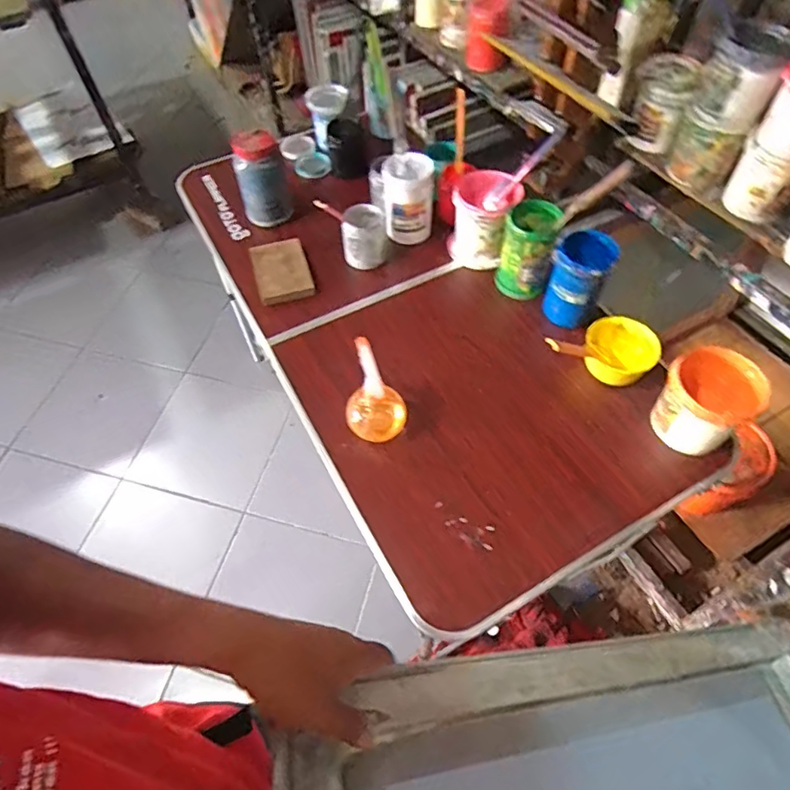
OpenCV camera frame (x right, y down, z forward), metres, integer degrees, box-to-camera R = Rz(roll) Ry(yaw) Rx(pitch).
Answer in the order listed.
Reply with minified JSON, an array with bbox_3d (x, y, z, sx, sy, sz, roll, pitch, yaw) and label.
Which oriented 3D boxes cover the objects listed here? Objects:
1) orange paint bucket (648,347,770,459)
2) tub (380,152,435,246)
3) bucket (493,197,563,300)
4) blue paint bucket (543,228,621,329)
[{"bbox_3d":[0.460,0.010,0.802,0.126,0.108,0.121,-30,61,-16],"label":"orange paint bucket"},{"bbox_3d":[0.025,-0.388,1.075,0.098,0.153,0.091,-1,57,1],"label":"tub"},{"bbox_3d":[0.241,-0.270,0.983,0.091,0.143,0.111,13,58,10],"label":"bucket"},{"bbox_3d":[0.318,-0.202,0.935,0.092,0.172,0.087,-1,57,1],"label":"blue paint bucket"}]

